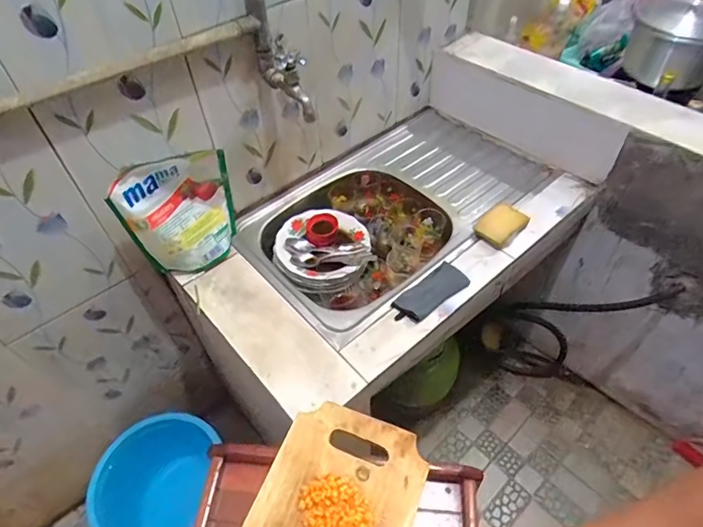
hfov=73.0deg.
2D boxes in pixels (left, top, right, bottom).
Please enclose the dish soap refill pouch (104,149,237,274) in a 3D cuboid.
[{"bbox_3d":[-0.301,-0.082,0.868,0.196,0.234,0.058,-32,56,-22],"label":"dish soap refill pouch"}]

